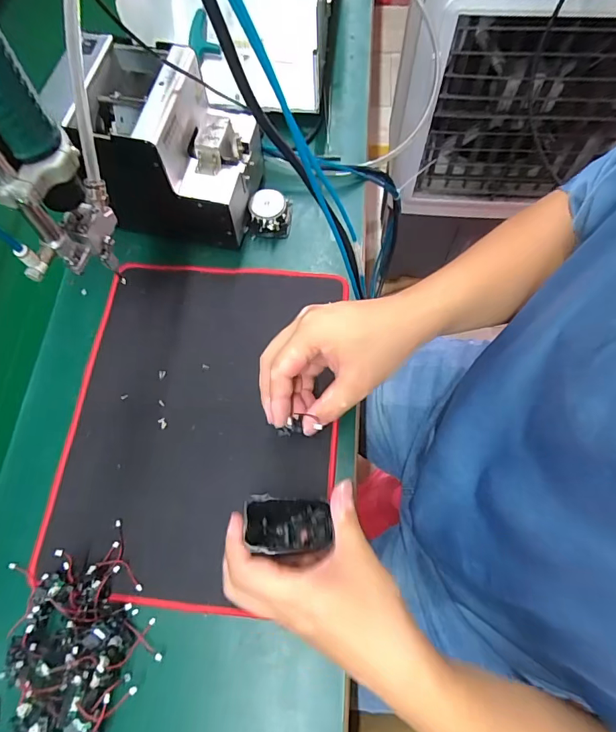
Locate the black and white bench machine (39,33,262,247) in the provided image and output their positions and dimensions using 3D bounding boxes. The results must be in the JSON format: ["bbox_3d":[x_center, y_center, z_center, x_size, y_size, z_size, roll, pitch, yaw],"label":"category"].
[{"bbox_3d":[-0.139,-0.229,0.467,0.162,0.145,0.141,8,69,4],"label":"black and white bench machine"}]

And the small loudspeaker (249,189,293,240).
[{"bbox_3d":[-0.044,-0.180,0.506,0.046,0.034,0.050,5,69,3],"label":"small loudspeaker"}]

